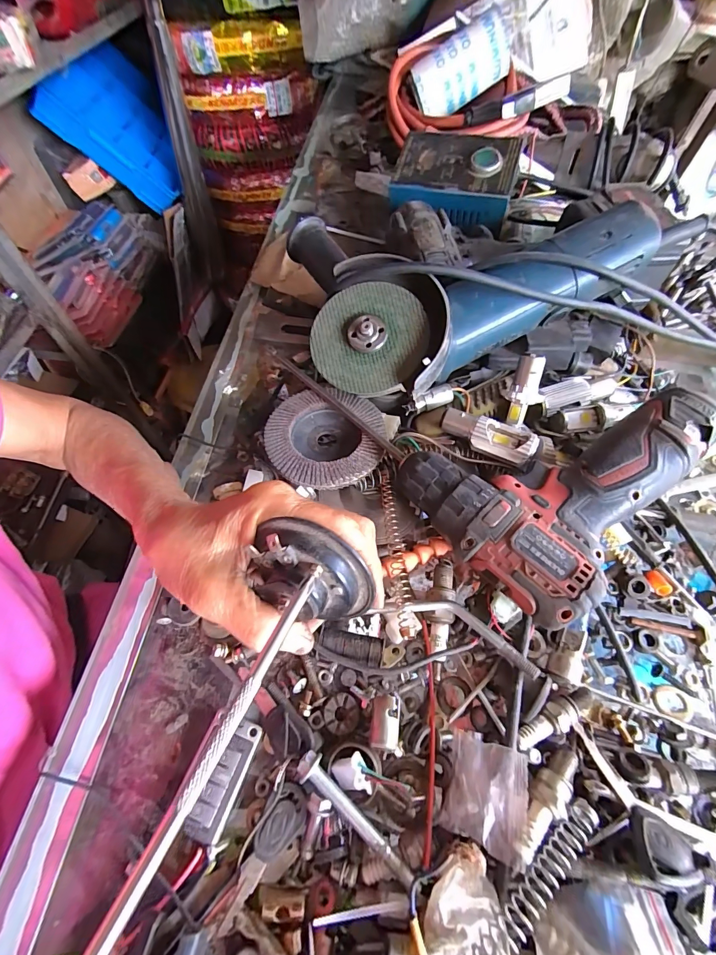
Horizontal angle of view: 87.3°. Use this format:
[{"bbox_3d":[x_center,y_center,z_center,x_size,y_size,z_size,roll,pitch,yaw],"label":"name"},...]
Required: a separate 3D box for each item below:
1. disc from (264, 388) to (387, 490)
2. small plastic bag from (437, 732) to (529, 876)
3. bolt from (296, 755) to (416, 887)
[{"bbox_3d":[-0.026,-0.034,0.306,0.094,0.015,0.096,0,60,0],"label":"disc"},{"bbox_3d":[0.071,0.172,0.204,0.040,0.024,0.046,16,62,9],"label":"small plastic bag"},{"bbox_3d":[-0.002,0.179,0.199,0.076,0.011,0.013,36,67,19],"label":"bolt"}]

